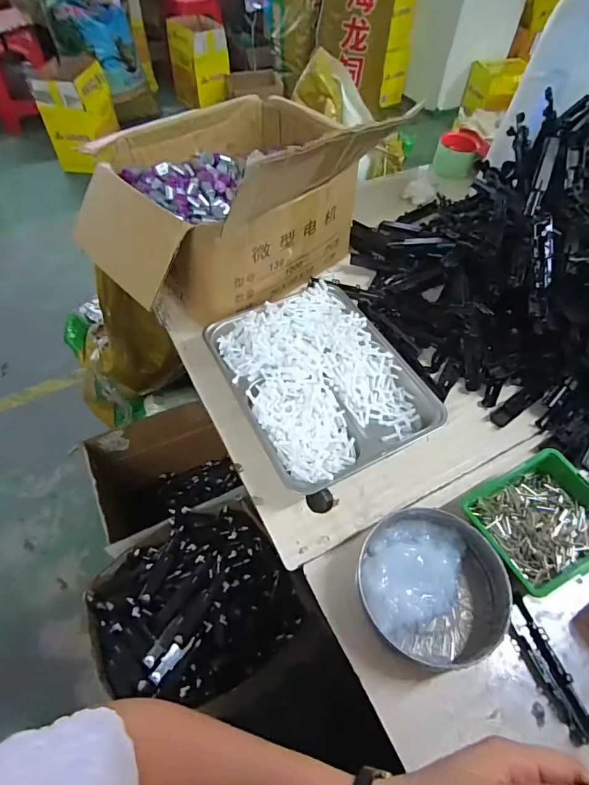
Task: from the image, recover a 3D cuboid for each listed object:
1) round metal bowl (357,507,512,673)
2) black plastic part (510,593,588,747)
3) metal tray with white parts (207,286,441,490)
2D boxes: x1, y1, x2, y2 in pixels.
[{"bbox_3d":[0.134,0.186,0.425,0.134,0.039,0.137,1,54,-1],"label":"round metal bowl"},{"bbox_3d":[0.233,0.252,0.401,0.031,0.012,0.113,-16,56,-13],"label":"black plastic part"},{"bbox_3d":[0.030,-0.022,0.563,0.212,0.049,0.271,-23,58,-17],"label":"metal tray with white parts"}]

